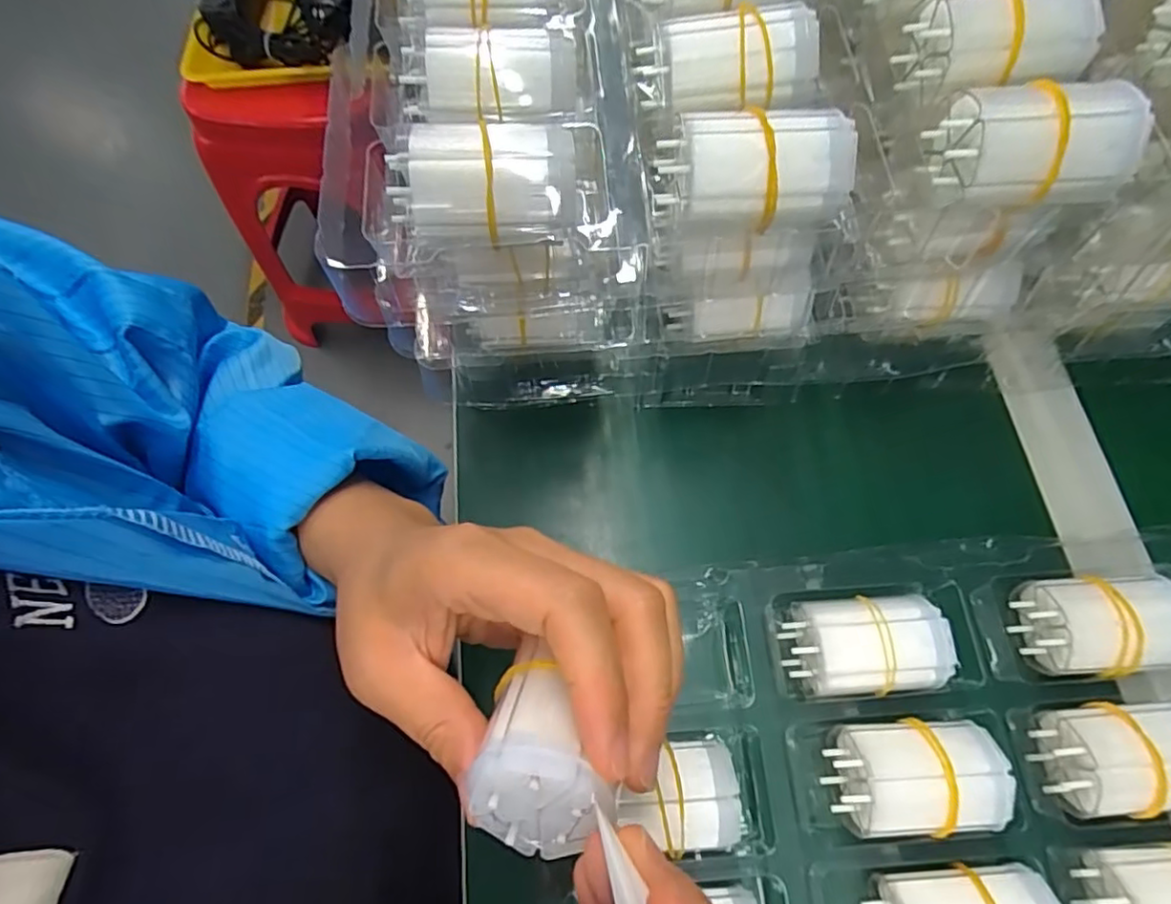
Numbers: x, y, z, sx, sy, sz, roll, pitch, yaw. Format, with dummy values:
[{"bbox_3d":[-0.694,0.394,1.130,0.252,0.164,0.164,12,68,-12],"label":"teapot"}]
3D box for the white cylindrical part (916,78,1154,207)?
[{"bbox_3d":[0.157,-0.105,0.215,0.062,0.031,0.034,3,70,3],"label":"white cylindrical part"}]

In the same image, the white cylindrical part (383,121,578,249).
[{"bbox_3d":[-0.034,-0.090,0.210,0.060,0.032,0.030,-6,69,-1],"label":"white cylindrical part"}]

